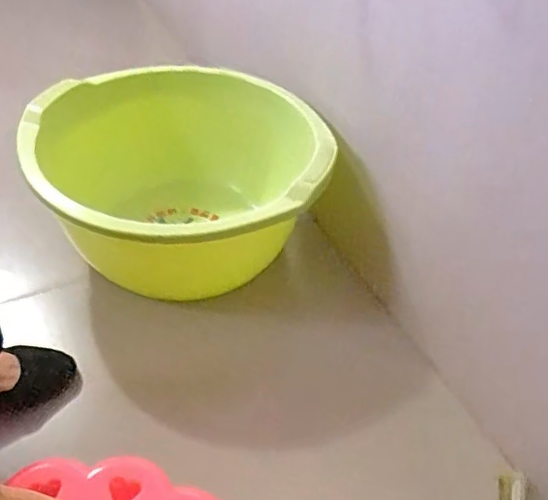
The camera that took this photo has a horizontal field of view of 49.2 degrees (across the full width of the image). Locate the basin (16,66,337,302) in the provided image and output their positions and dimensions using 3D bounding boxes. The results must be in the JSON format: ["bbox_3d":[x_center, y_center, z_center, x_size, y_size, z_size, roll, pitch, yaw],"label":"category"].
[{"bbox_3d":[-0.134,-0.100,0.866,0.399,0.199,0.398,3,46,-4],"label":"basin"}]

